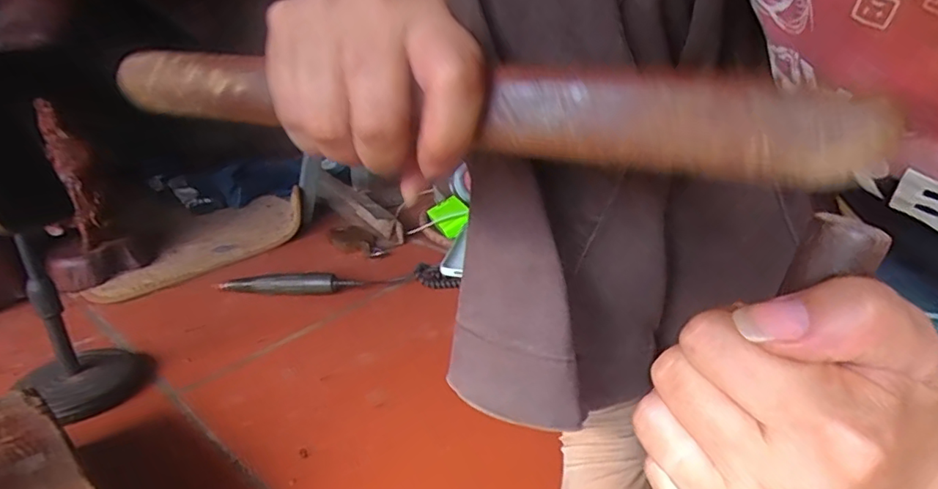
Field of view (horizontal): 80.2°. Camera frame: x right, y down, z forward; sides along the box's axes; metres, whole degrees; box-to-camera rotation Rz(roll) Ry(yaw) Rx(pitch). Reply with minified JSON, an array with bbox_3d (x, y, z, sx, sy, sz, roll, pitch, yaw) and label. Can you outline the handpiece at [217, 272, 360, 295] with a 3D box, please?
[{"bbox_3d":[-0.244,0.051,0.742,0.188,0.035,0.026,-1,23,8],"label":"handpiece"}]

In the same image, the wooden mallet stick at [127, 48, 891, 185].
[{"bbox_3d":[-0.028,-0.053,0.207,0.300,0.026,0.019,11,27,25],"label":"wooden mallet stick"}]

